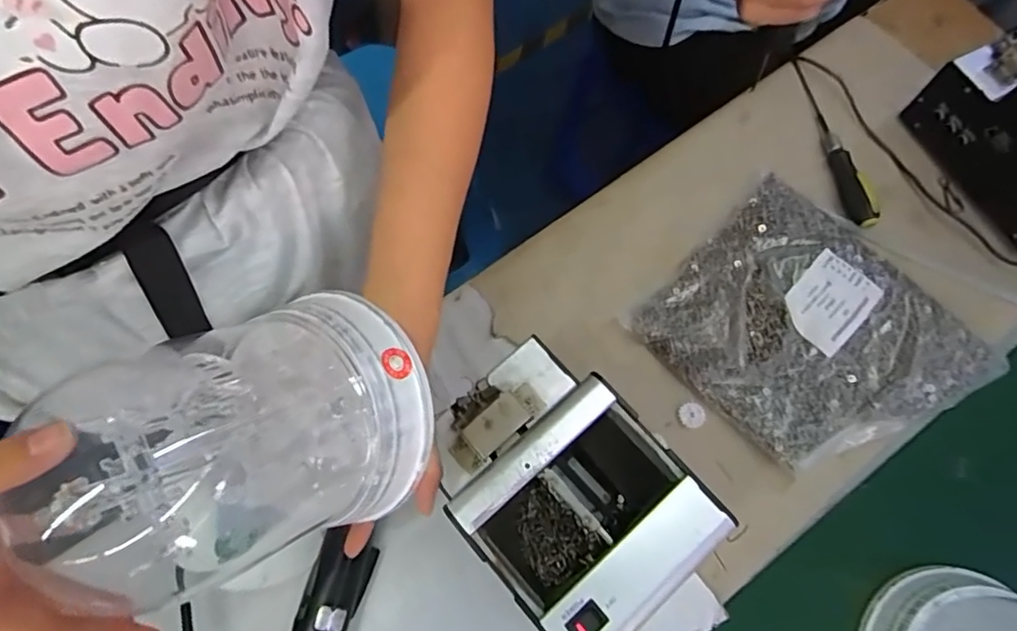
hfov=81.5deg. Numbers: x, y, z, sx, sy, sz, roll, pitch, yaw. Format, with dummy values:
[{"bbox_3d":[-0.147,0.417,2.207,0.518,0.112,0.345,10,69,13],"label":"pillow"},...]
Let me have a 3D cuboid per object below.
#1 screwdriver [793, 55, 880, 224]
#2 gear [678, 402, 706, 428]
[{"bbox_3d":[0.315,-0.172,0.567,0.018,0.021,0.197,-8,72,-3],"label":"screwdriver"},{"bbox_3d":[0.155,0.084,0.498,0.020,0.007,0.021,0,72,0],"label":"gear"}]

